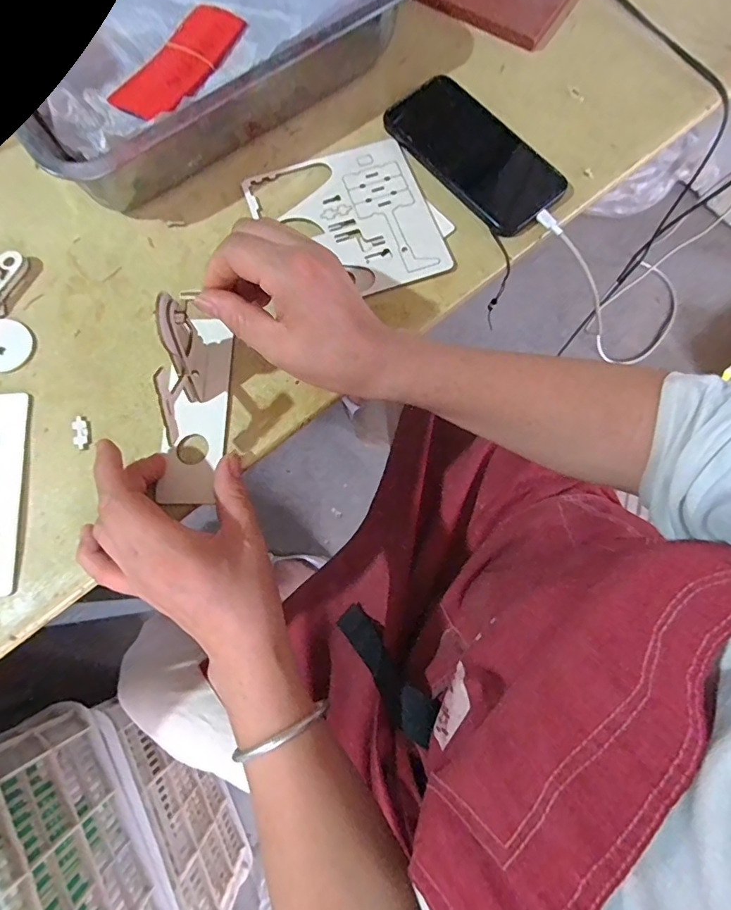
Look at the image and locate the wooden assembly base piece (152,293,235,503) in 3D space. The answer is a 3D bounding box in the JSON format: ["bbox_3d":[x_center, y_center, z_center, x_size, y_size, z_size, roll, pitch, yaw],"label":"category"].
[{"bbox_3d":[-0.122,-0.041,0.328,0.042,0.073,0.138,6,75,1],"label":"wooden assembly base piece"}]

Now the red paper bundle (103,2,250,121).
[{"bbox_3d":[-0.167,-0.360,0.440,0.054,0.009,0.146,29,77,6],"label":"red paper bundle"}]

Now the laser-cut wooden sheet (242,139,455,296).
[{"bbox_3d":[-0.015,-0.195,0.405,0.139,0.004,0.143,-19,75,-5],"label":"laser-cut wooden sheet"}]

